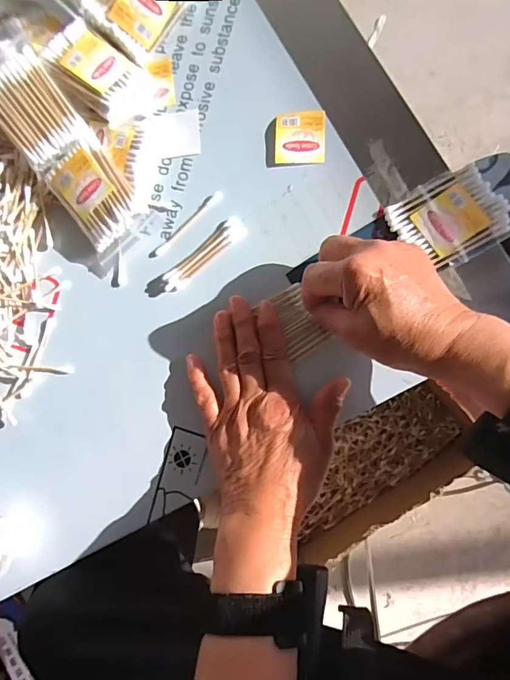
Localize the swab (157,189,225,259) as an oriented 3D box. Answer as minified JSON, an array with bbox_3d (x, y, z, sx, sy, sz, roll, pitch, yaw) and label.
[{"bbox_3d":[-0.056,-0.098,0.388,0.075,0.004,0.008,-42,85,5],"label":"swab"}]

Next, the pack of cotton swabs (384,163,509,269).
[{"bbox_3d":[0.147,-0.092,0.348,0.073,0.014,0.063,-33,86,6],"label":"pack of cotton swabs"}]

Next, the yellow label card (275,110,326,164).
[{"bbox_3d":[0.037,-0.165,0.373,0.039,0.004,0.041,1,90,7],"label":"yellow label card"}]

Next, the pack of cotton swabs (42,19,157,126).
[{"bbox_3d":[-0.127,-0.224,0.383,0.085,0.014,0.056,40,71,-9],"label":"pack of cotton swabs"}]

